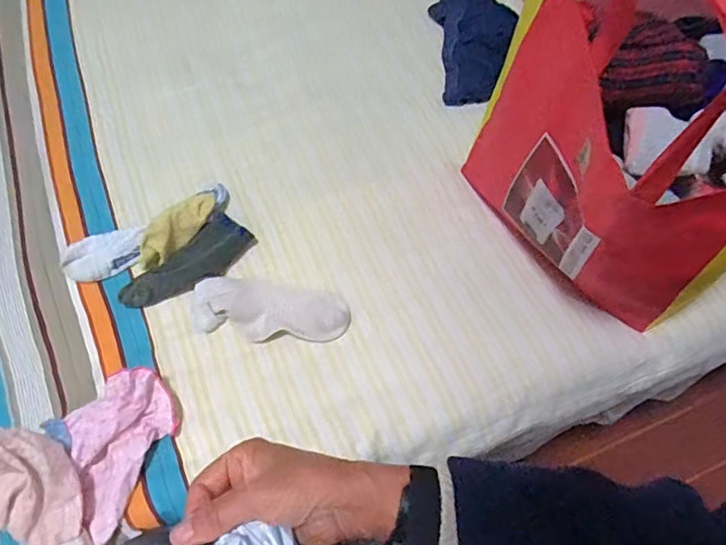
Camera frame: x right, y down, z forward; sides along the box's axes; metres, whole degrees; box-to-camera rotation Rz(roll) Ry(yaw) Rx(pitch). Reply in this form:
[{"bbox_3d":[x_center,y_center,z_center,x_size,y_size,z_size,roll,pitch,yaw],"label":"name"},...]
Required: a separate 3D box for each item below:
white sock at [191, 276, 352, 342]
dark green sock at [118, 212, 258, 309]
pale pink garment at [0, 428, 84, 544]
[{"bbox_3d":[-0.103,0.041,0.607,0.173,0.015,0.068,9,68,2],"label":"white sock"},{"bbox_3d":[-0.199,-0.007,0.619,0.154,0.031,0.056,-41,75,-16],"label":"dark green sock"},{"bbox_3d":[-0.301,0.187,0.473,0.112,0.066,0.087,13,65,6],"label":"pale pink garment"}]

